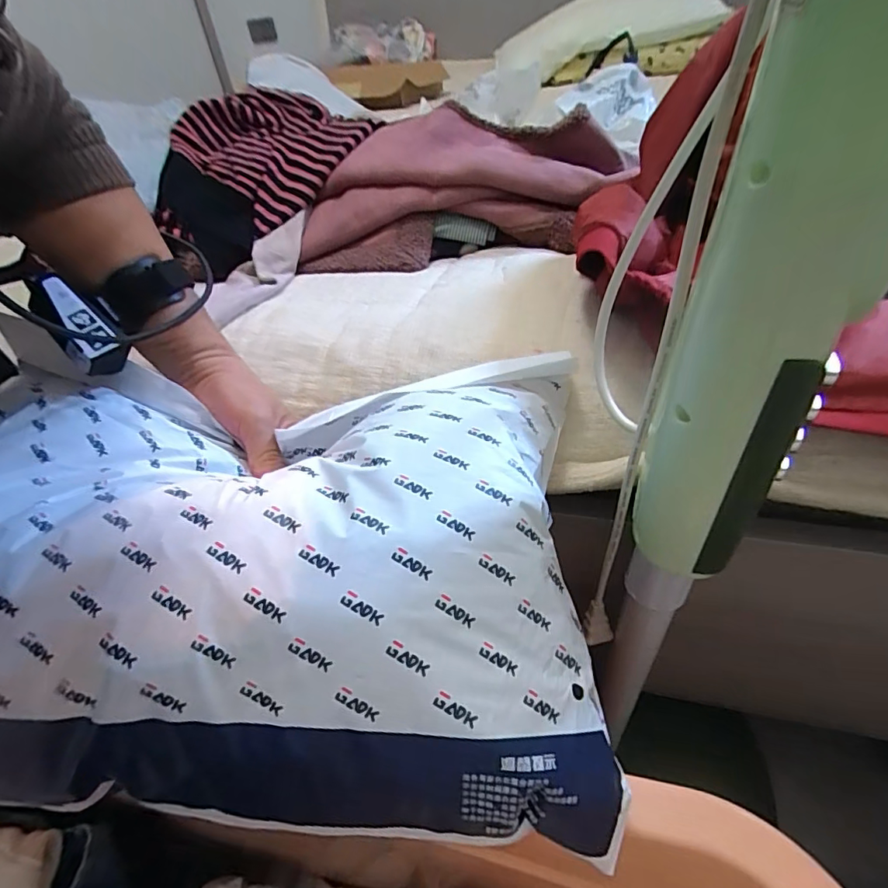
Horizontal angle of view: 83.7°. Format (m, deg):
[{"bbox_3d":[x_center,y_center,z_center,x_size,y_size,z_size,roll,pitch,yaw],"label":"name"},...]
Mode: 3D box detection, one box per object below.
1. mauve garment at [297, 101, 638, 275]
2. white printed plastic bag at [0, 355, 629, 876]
[{"bbox_3d":[0.028,-0.315,0.605,0.390,0.098,0.217,2,44,9],"label":"mauve garment"},{"bbox_3d":[-0.116,0.058,0.288,0.385,0.100,0.246,-2,43,5],"label":"white printed plastic bag"}]

